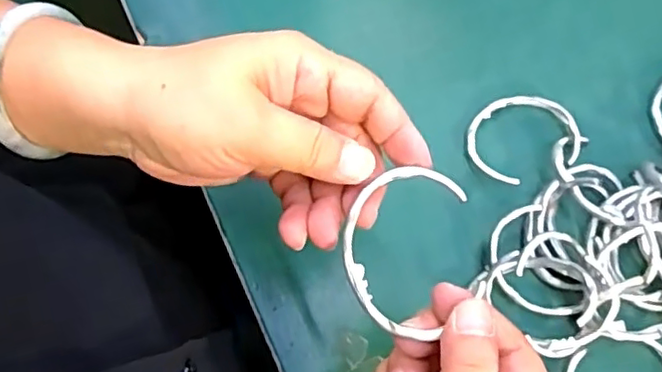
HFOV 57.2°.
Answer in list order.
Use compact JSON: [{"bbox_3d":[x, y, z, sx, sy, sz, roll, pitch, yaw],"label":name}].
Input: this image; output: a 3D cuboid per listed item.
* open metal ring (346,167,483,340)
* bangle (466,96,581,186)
[{"bbox_3d":[0.032,0.027,0.244,0.053,0.008,0.066,-11,76,-5],"label":"open metal ring"},{"bbox_3d":[0.115,-0.028,0.367,0.065,0.012,0.052,-21,69,-8],"label":"bangle"}]

